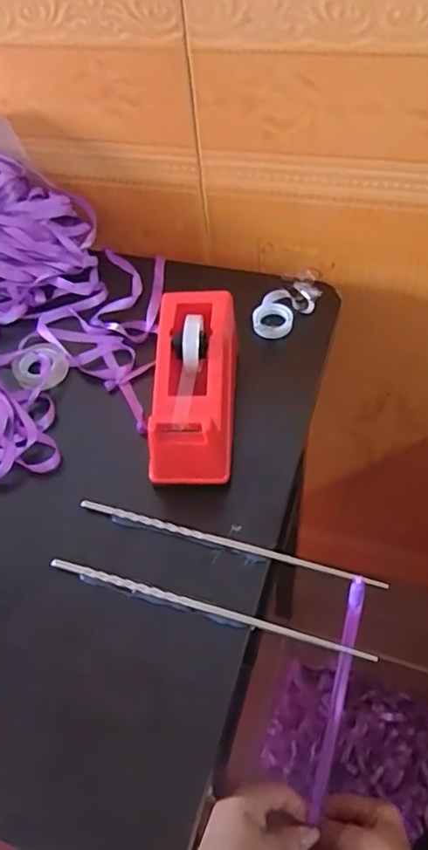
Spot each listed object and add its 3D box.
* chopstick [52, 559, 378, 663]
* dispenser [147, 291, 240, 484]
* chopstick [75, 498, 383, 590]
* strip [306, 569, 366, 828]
[{"bbox_3d":[-0.009,0.121,0.380,0.216,0.007,0.007,13,54,13],"label":"chopstick"},{"bbox_3d":[-0.016,-0.030,0.450,0.064,0.073,0.156,1,53,5],"label":"dispenser"},{"bbox_3d":[0.007,0.083,0.406,0.223,0.012,0.008,14,54,13],"label":"chopstick"},{"bbox_3d":[0.093,0.216,0.435,0.012,0.254,0.012,6,27,8],"label":"strip"}]

